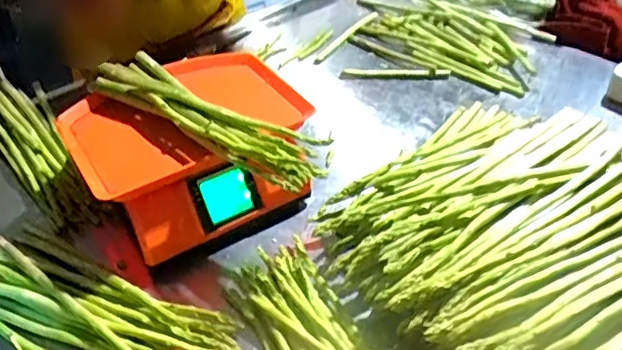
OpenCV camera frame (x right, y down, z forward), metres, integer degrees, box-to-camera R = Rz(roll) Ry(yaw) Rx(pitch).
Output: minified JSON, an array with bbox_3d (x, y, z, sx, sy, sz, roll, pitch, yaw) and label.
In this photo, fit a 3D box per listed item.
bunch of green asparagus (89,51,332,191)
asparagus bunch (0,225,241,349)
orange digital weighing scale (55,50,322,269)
[{"bbox_3d":[-0.131,-0.072,0.710,0.353,0.040,0.076,27,48,29],"label":"bunch of green asparagus"},{"bbox_3d":[-0.254,0.146,0.641,0.346,0.020,0.123,19,45,22],"label":"asparagus bunch"},{"bbox_3d":[-0.160,-0.044,0.775,0.284,0.106,0.269,-20,44,-21],"label":"orange digital weighing scale"}]

